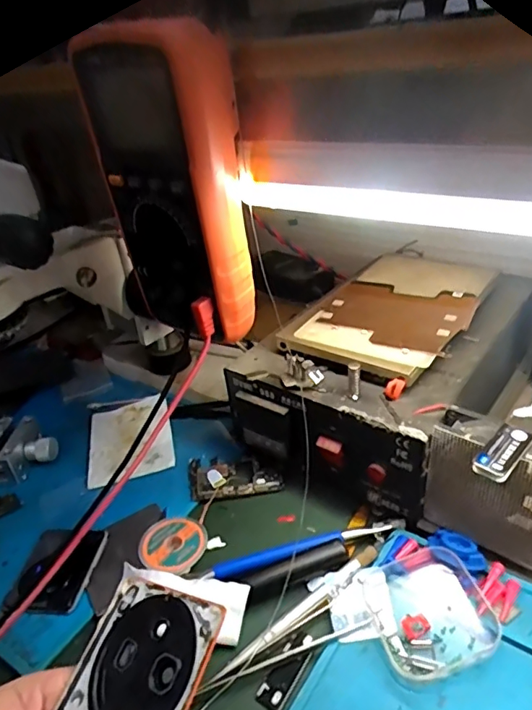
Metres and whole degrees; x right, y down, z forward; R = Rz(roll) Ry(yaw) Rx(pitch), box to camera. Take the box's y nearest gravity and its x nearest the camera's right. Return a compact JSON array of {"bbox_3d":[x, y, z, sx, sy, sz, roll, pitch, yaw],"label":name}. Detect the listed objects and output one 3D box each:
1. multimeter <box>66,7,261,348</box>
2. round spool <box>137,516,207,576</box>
[{"bbox_3d":[-0.052,-0.092,0.310,0.056,0.171,0.086,-28,37,-30],"label":"multimeter"},{"bbox_3d":[-0.063,0.132,0.360,0.041,0.018,0.044,-7,31,1],"label":"round spool"}]

